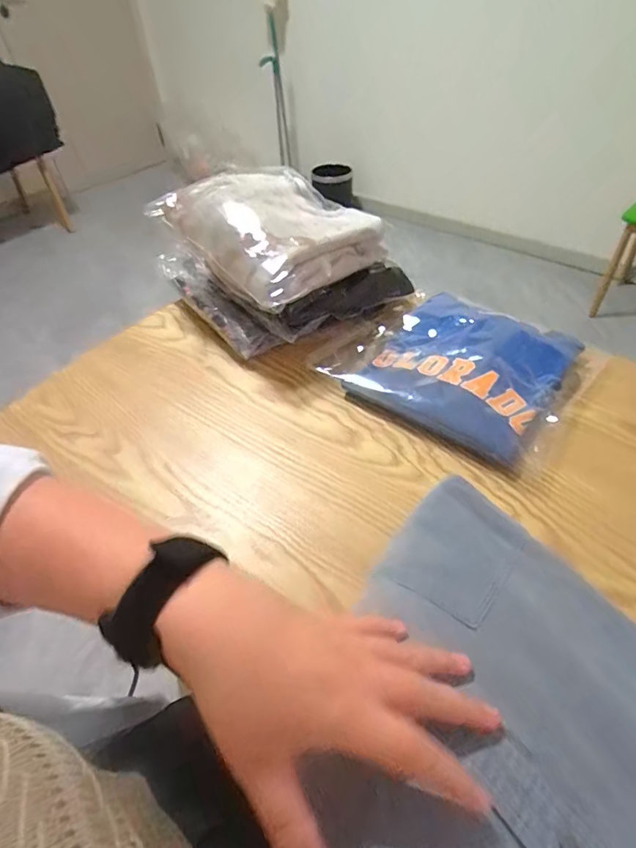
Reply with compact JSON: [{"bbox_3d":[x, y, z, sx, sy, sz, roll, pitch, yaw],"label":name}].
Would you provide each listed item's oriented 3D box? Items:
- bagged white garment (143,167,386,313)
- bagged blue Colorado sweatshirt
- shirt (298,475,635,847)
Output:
[{"bbox_3d":[-0.059,-0.268,0.624,0.228,0.077,0.265,-32,52,-25],"label":"bagged white garment"},{"bbox_3d":[0.168,-0.085,0.573,0.278,0.034,0.242,30,54,28],"label":"bagged blue Colorado sweatshirt"},{"bbox_3d":[0.104,0.156,0.258,0.214,0.049,0.219,-38,55,-24],"label":"shirt"}]

